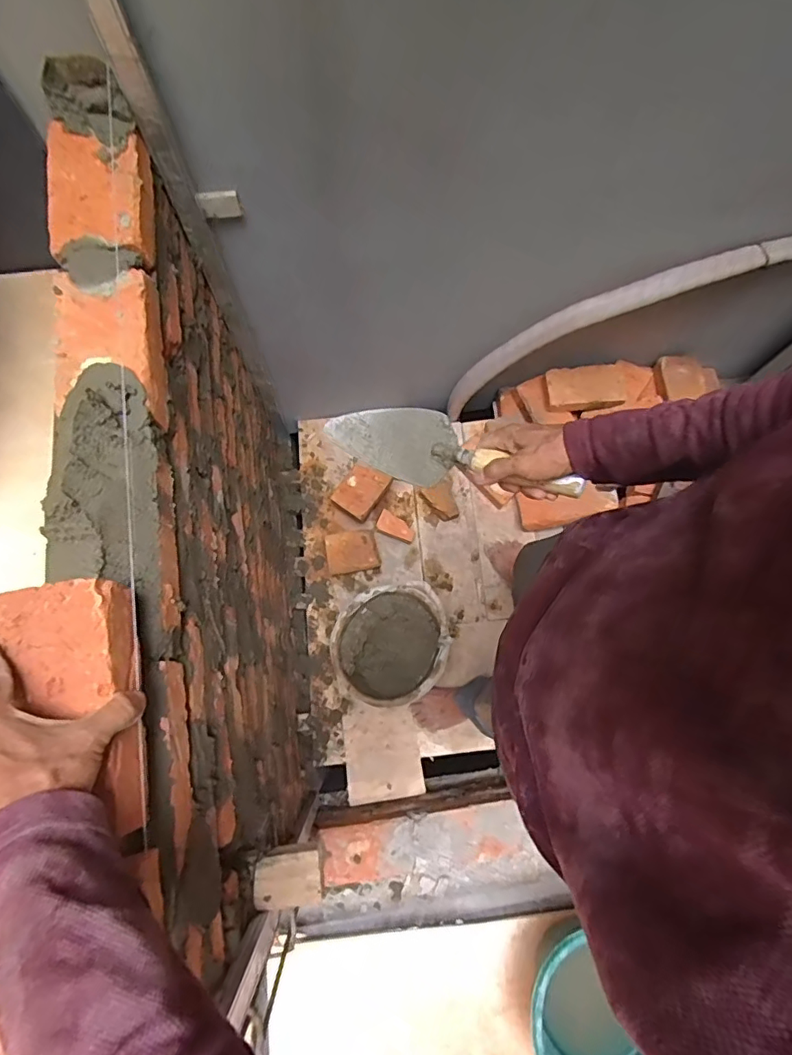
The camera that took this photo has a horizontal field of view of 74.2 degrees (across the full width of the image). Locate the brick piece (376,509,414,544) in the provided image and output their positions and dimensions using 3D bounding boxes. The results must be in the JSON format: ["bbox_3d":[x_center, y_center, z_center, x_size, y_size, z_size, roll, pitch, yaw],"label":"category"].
[{"bbox_3d":[0.002,0.001,1.347,0.101,0.060,0.057,25,75,5],"label":"brick piece"}]

